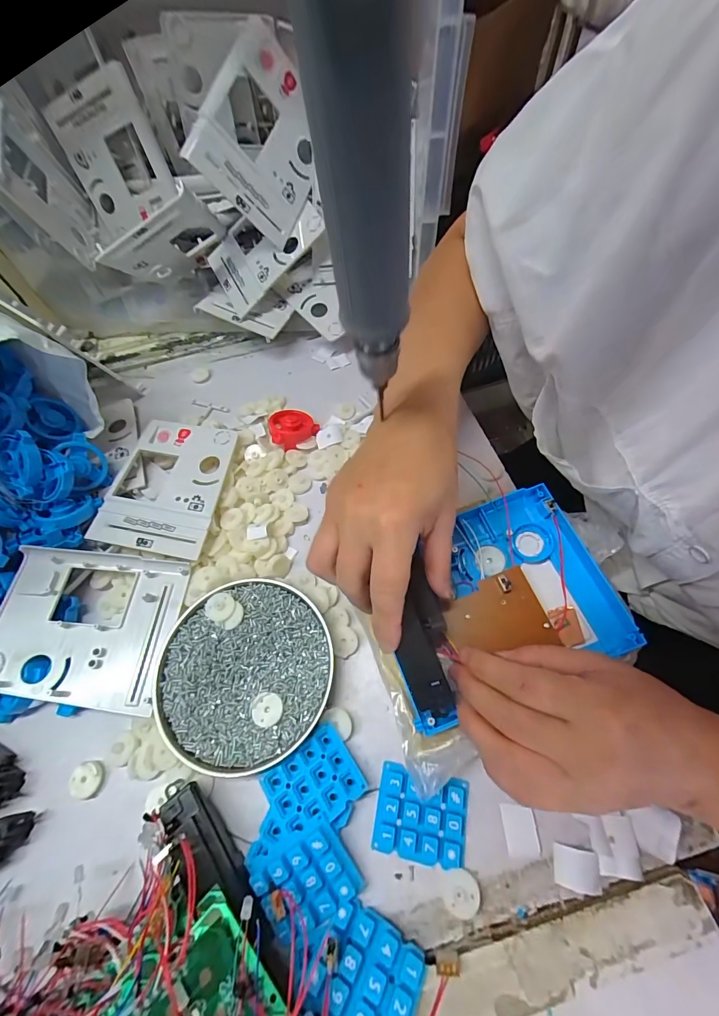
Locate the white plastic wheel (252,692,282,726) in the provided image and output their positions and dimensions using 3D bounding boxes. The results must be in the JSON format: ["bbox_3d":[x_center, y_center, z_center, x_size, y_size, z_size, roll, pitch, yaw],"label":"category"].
[{"bbox_3d":[-0.069,0.150,0.286,0.022,0.004,0.022,-1,58,1],"label":"white plastic wheel"}]

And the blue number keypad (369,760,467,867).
[{"bbox_3d":[0.042,0.207,0.259,0.059,0.014,0.049,9,58,7],"label":"blue number keypad"}]

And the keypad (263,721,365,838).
[{"bbox_3d":[-0.032,0.187,0.263,0.059,0.010,0.048,-30,62,-16],"label":"keypad"}]

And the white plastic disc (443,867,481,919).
[{"bbox_3d":[0.063,0.239,0.238,0.021,0.006,0.022,-1,58,1],"label":"white plastic disc"}]

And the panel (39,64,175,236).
[{"bbox_3d":[-0.289,-0.414,0.453,0.118,0.127,0.020,-8,37,18],"label":"panel"}]

